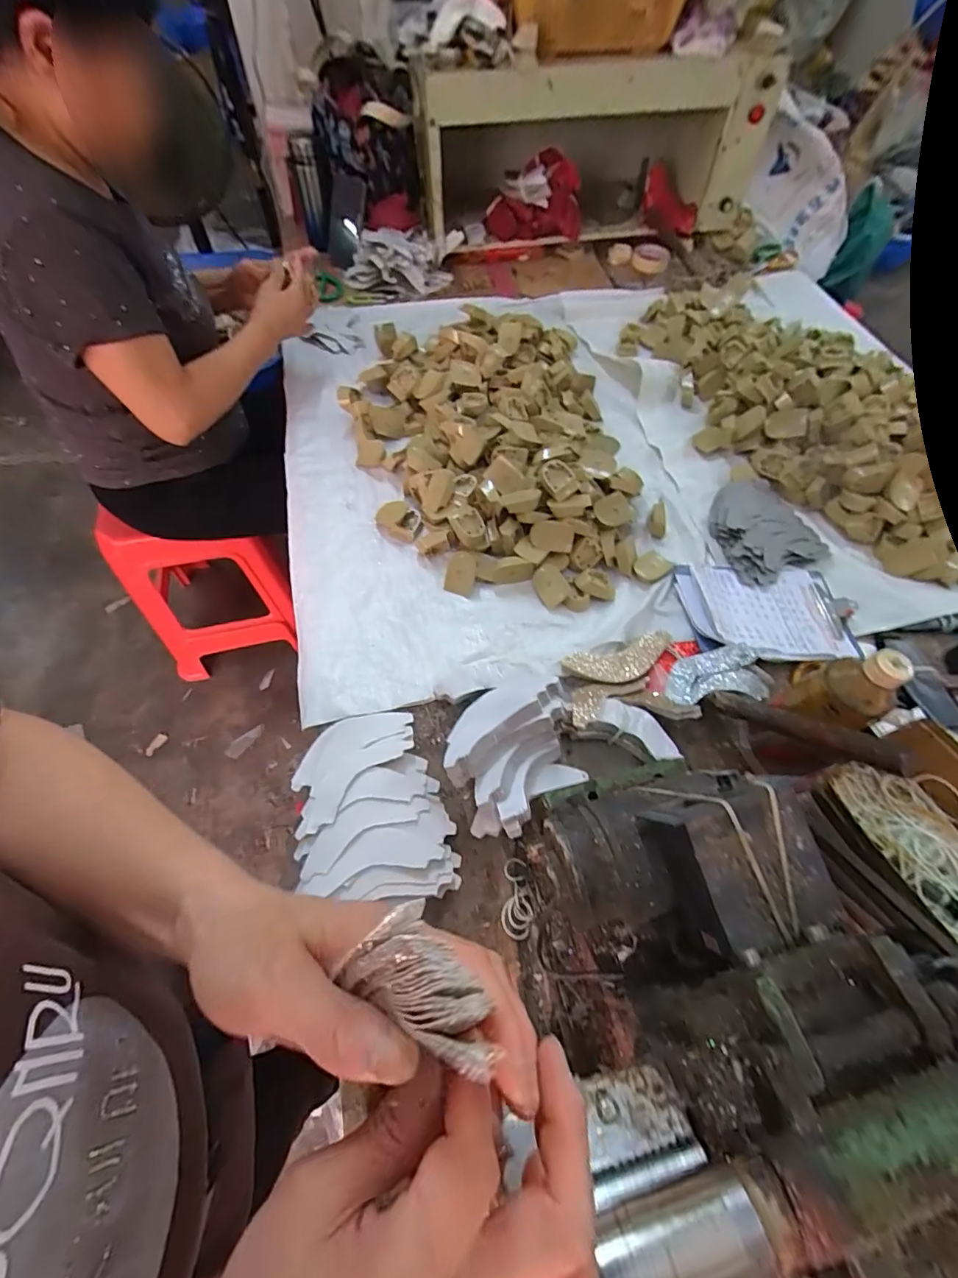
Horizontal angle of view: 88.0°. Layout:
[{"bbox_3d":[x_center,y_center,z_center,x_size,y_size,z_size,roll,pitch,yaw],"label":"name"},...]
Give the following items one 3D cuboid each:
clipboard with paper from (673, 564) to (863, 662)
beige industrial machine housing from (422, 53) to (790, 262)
[{"bbox_3d":[0.387,-0.043,0.646,0.225,0.043,0.150,2,59,-1],"label":"clipboard with paper"},{"bbox_3d":[0.264,-1.108,1.131,0.764,0.288,0.268,-7,60,-6],"label":"beige industrial machine housing"}]

